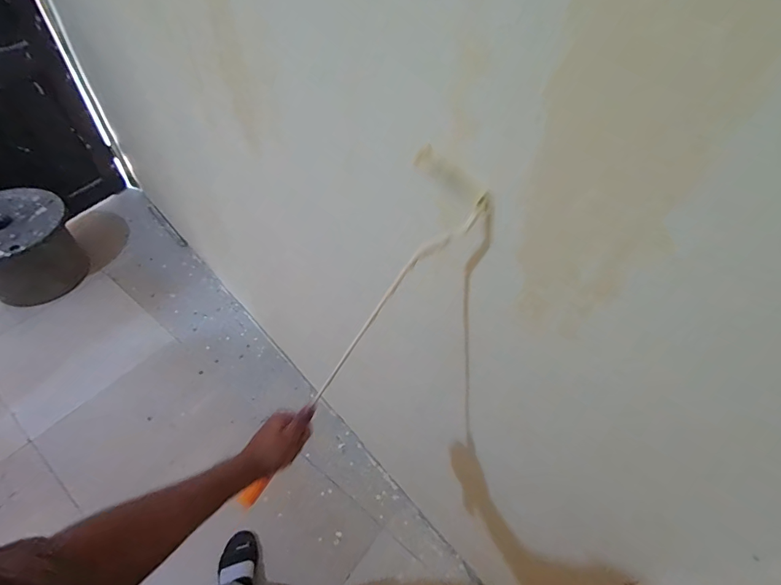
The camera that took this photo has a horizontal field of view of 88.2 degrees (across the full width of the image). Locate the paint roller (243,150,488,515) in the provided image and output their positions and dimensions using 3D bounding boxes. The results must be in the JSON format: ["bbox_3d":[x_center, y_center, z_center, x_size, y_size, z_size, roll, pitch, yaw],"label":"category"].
[{"bbox_3d":[-0.066,0.079,0.567,0.110,0.035,0.577,38,103,25],"label":"paint roller"}]

